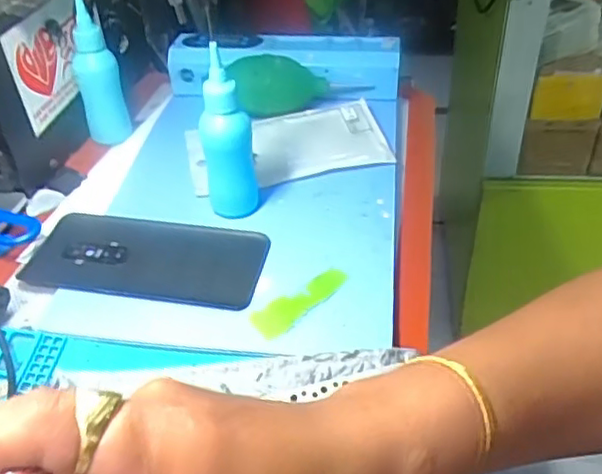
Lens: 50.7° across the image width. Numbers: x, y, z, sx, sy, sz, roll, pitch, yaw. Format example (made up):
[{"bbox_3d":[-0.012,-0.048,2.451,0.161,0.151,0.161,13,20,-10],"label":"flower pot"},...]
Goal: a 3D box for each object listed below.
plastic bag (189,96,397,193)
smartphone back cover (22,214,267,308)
[{"bbox_3d":[-0.012,-0.076,0.511,0.156,0.012,0.086,-12,42,-12],"label":"plastic bag"},{"bbox_3d":[-0.101,0.012,0.414,0.152,0.005,0.070,7,41,9],"label":"smartphone back cover"}]

